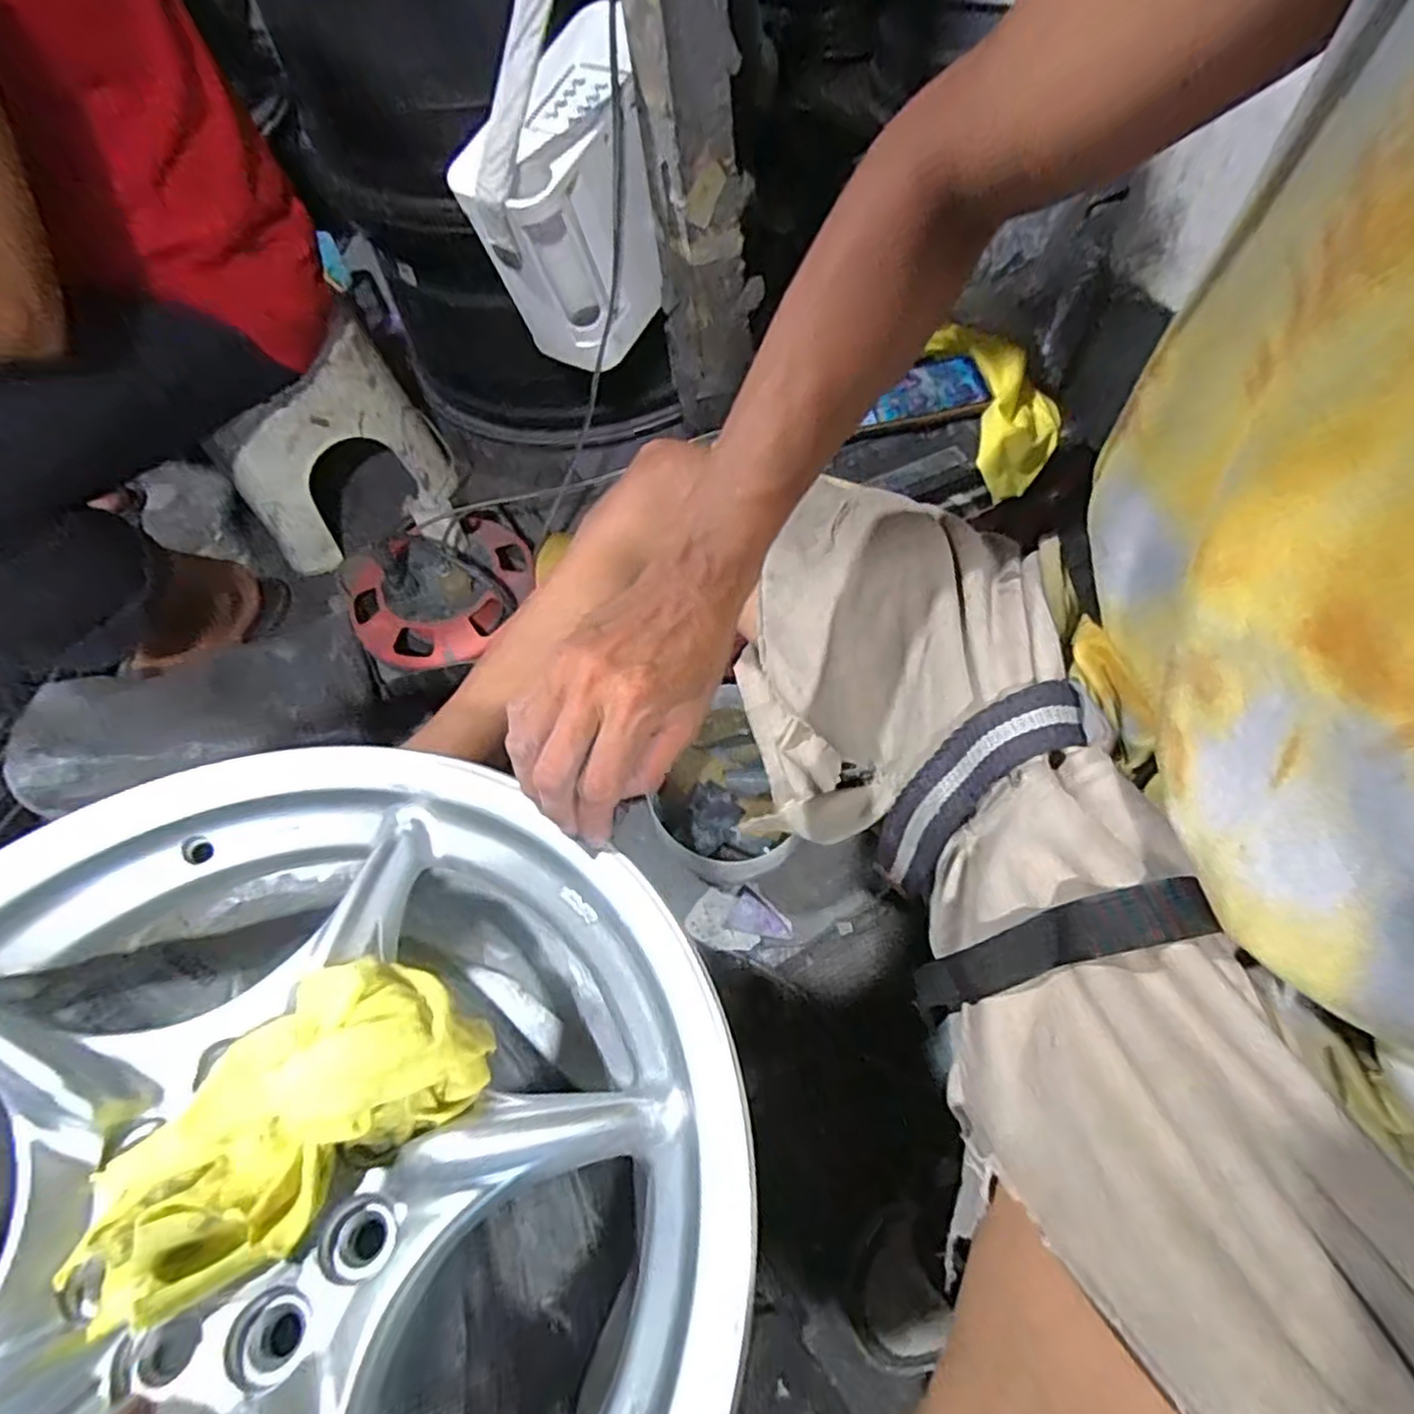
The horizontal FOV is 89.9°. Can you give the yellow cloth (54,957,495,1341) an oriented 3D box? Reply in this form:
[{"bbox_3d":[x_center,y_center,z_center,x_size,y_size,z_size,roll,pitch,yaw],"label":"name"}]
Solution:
[{"bbox_3d":[-0.176,0.167,0.293,0.151,0.040,0.081,-36,64,-16],"label":"yellow cloth"}]

